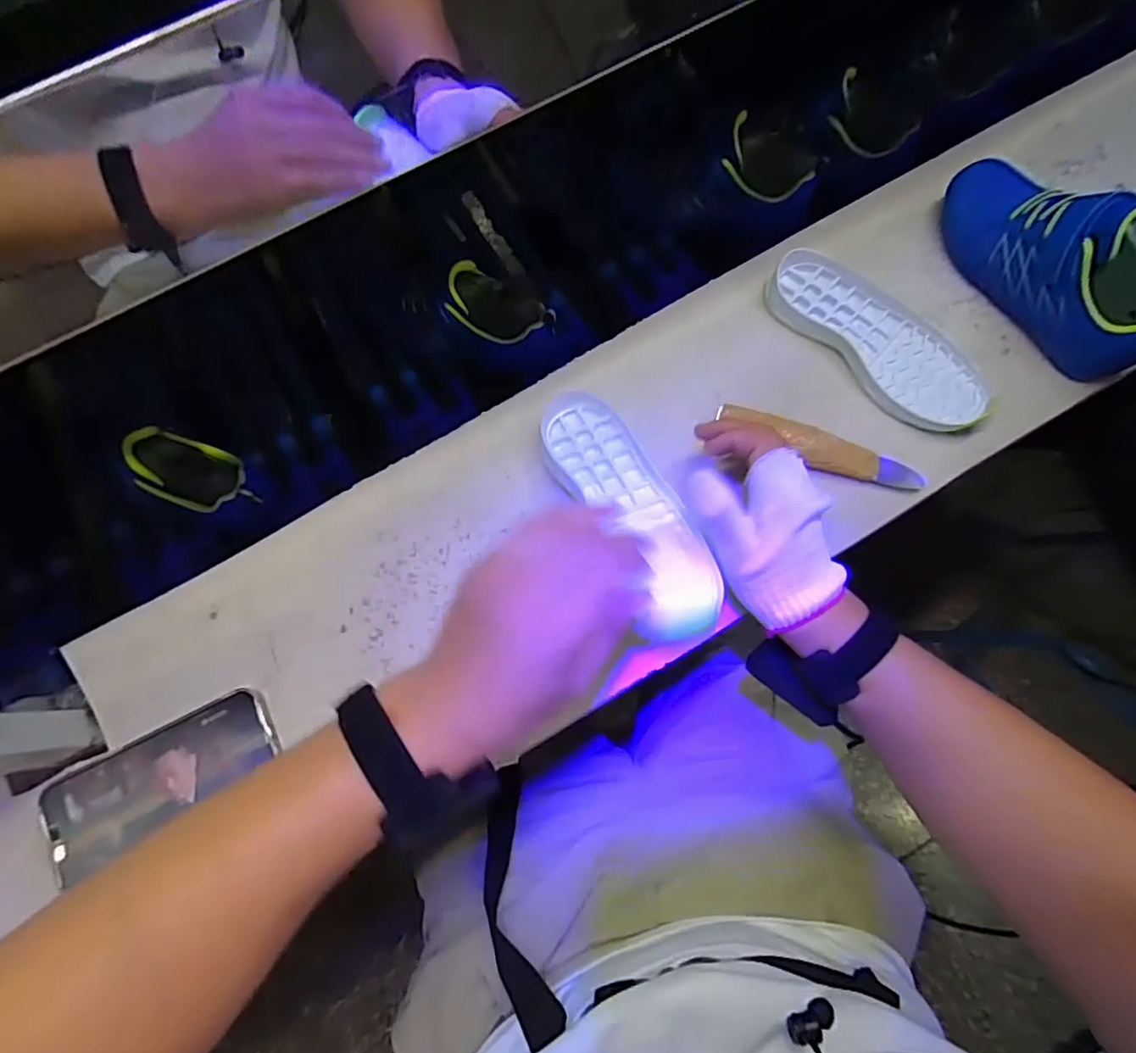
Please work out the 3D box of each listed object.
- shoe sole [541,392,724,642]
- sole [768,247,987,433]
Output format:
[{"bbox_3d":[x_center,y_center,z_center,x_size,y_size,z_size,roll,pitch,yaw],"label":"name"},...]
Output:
[{"bbox_3d":[0.044,-0.020,0.431,0.069,0.021,0.221,-27,67,-6],"label":"shoe sole"},{"bbox_3d":[0.260,-0.160,0.473,0.075,0.030,0.203,-40,77,-9],"label":"sole"}]

